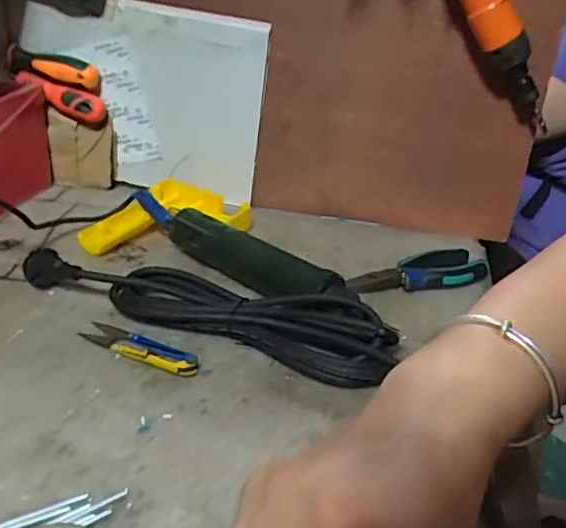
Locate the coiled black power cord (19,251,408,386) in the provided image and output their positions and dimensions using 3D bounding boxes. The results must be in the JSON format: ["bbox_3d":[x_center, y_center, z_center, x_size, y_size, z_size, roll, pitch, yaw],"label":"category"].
[{"bbox_3d":[-0.059,0.032,0.477,0.293,0.036,0.058,15,29,18],"label":"coiled black power cord"}]

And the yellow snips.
[{"bbox_3d":[-0.105,0.059,0.446,0.099,0.011,0.024,16,30,20],"label":"yellow snips"}]

